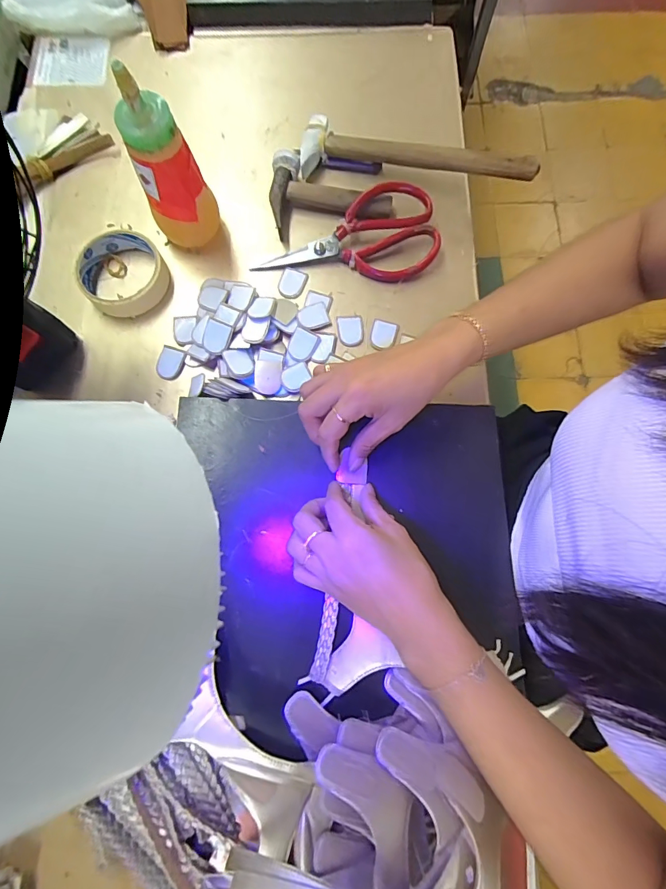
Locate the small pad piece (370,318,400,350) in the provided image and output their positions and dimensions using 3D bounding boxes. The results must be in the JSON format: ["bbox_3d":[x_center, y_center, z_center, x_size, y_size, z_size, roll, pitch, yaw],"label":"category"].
[{"bbox_3d":[0.054,-0.115,0.427,0.028,0.004,0.034,14,78,2],"label":"small pad piece"}]

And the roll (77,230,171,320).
[{"bbox_3d":[-0.218,-0.177,0.425,0.092,0.024,0.095,0,78,-1],"label":"roll"}]

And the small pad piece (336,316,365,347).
[{"bbox_3d":[0.018,-0.119,0.429,0.028,0.004,0.034,-4,78,-2],"label":"small pad piece"}]

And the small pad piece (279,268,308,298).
[{"bbox_3d":[-0.044,-0.172,0.437,0.027,0.005,0.032,26,78,4],"label":"small pad piece"}]

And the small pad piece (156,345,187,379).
[{"bbox_3d":[-0.166,-0.083,0.416,0.028,0.005,0.033,20,78,3],"label":"small pad piece"}]

